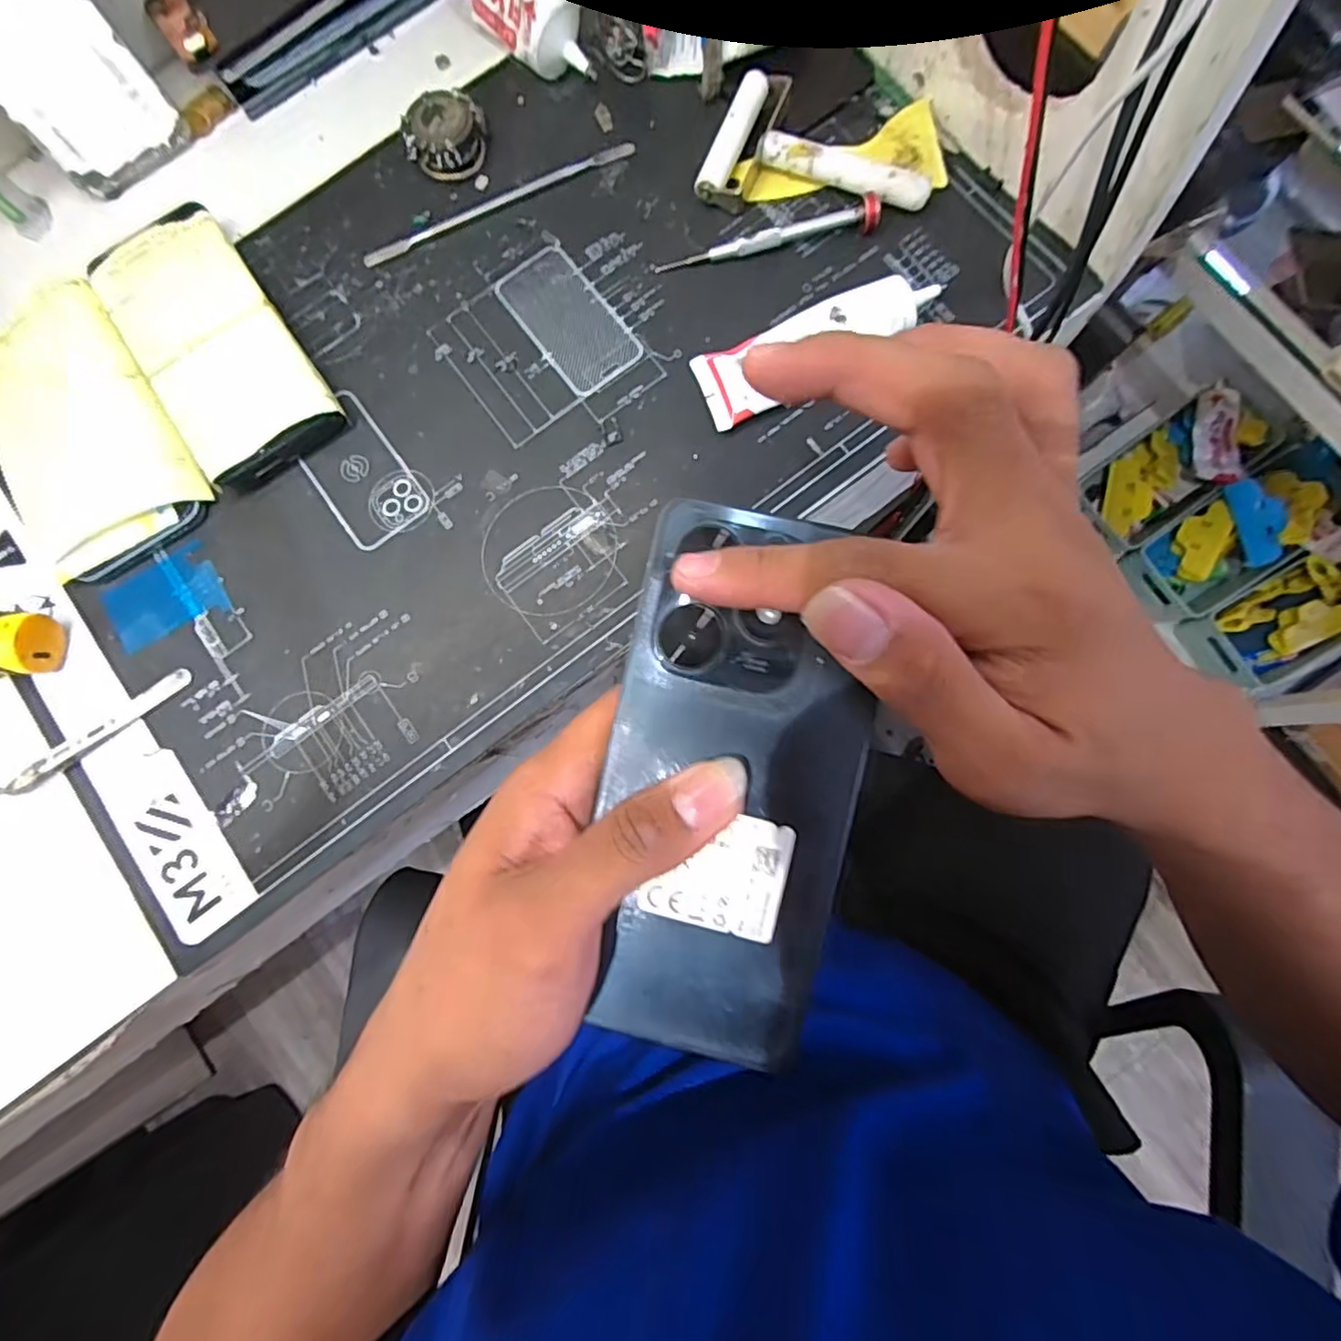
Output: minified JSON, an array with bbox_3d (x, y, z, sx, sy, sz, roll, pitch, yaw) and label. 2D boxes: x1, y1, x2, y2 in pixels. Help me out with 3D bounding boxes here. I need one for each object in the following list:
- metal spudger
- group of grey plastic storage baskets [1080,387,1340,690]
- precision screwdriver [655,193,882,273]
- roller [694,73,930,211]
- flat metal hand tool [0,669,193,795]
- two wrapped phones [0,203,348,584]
[{"bbox_3d":[-0.101,-0.274,0.363,0.167,0.005,0.013,-23,82,0],"label":"metal spudger"},{"bbox_3d":[0.659,-0.155,0.722,0.216,0.089,0.318,-32,82,-2],"label":"group of grey plastic storage baskets"},{"bbox_3d":[0.053,-0.241,0.342,0.120,0.018,0.015,-8,82,2],"label":"precision screwdriver"},{"bbox_3d":[0.082,-0.289,0.346,0.122,0.022,0.067,12,83,4],"label":"roller"},{"bbox_3d":[-0.301,0.033,0.325,0.107,0.009,0.012,-37,82,-3],"label":"flat metal hand tool"},{"bbox_3d":[-0.293,-0.155,0.347,0.174,0.022,0.162,-32,82,-2],"label":"two wrapped phones"}]

